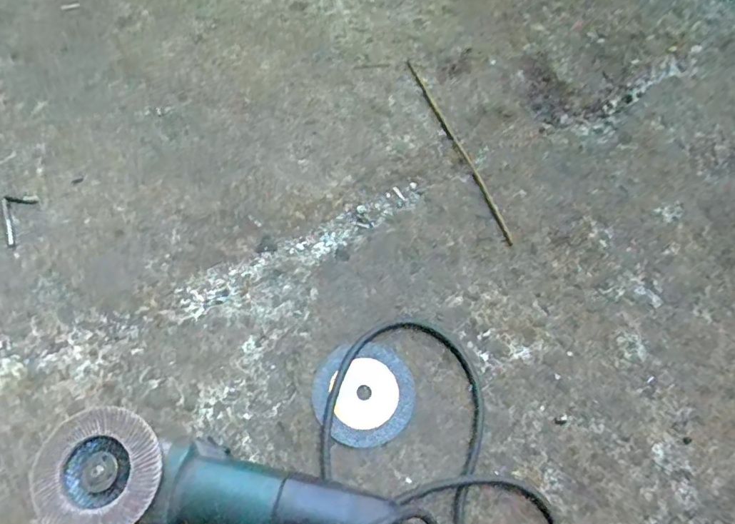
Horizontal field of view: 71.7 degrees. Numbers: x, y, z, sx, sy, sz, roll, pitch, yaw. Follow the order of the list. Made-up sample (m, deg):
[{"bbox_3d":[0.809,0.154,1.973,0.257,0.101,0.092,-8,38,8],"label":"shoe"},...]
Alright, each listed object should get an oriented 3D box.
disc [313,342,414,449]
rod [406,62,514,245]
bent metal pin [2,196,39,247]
[{"bbox_3d":[-0.004,0.133,0.515,0.100,0.007,0.098,1,70,-3],"label":"disc"},{"bbox_3d":[0.111,-0.140,0.622,0.013,0.010,0.274,-21,72,-10],"label":"rod"},{"bbox_3d":[-0.399,-0.049,0.568,0.036,0.004,0.062,12,69,2],"label":"bent metal pin"}]

